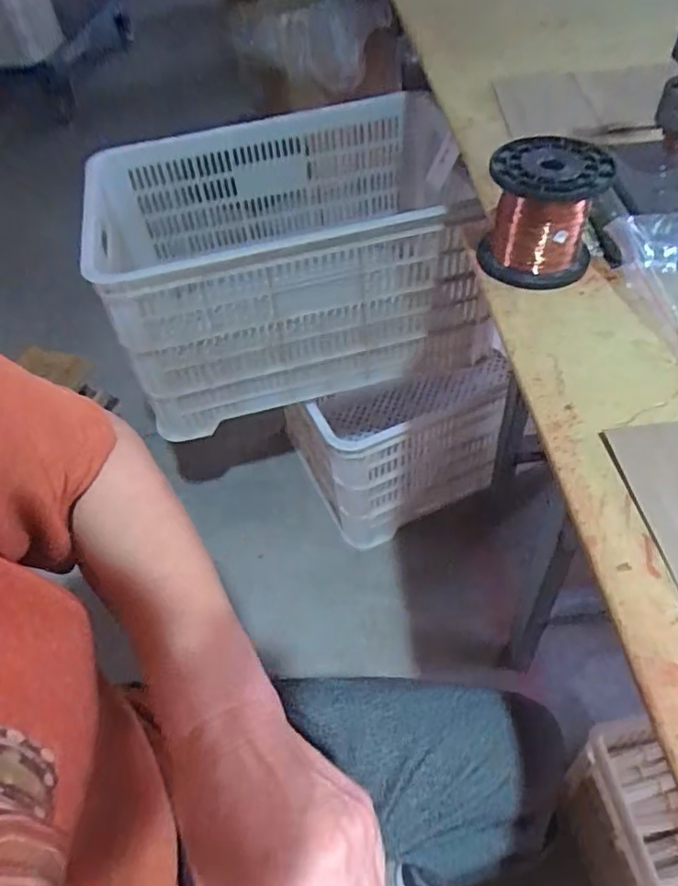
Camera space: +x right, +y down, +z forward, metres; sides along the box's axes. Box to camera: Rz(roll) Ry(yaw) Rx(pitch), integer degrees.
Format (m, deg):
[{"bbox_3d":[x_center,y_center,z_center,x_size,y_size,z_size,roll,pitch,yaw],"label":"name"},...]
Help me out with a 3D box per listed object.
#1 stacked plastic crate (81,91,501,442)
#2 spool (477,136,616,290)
[{"bbox_3d":[-0.083,-0.325,1.057,0.607,0.305,0.436,-14,49,-6],"label":"stacked plastic crate"},{"bbox_3d":[0.176,-0.198,0.527,0.097,0.090,0.090,11,51,15],"label":"spool"}]

